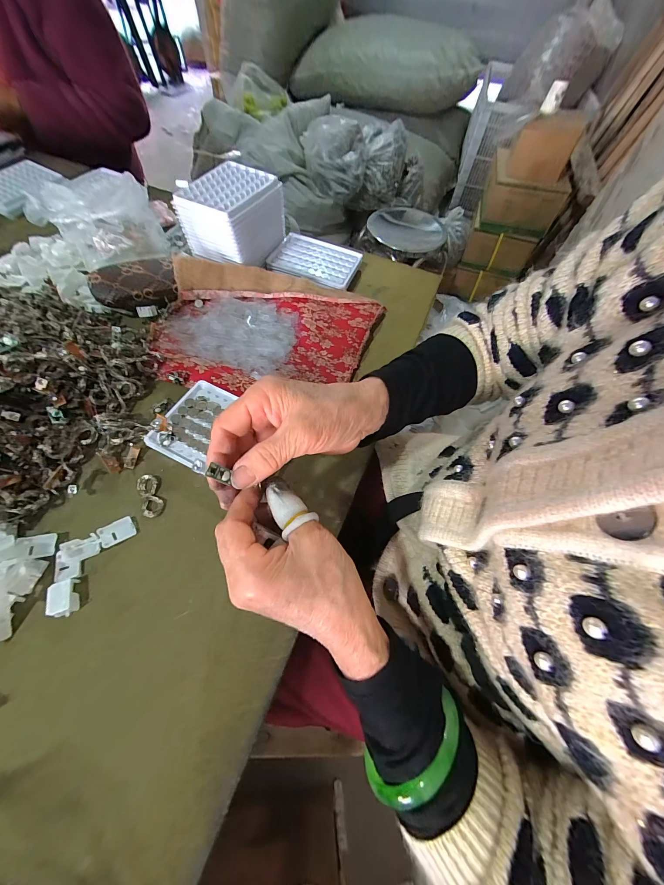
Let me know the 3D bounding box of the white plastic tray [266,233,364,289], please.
[{"bbox_3d":[-0.026,-0.290,0.474,0.129,0.012,0.107,21,62,7],"label":"white plastic tray"}]

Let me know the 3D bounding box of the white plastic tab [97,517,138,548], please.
[{"bbox_3d":[-0.201,0.083,0.278,0.027,0.007,0.020,-29,67,-19],"label":"white plastic tab"}]

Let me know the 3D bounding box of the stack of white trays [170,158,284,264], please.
[{"bbox_3d":[-0.140,-0.329,0.439,0.098,0.083,0.132,25,62,9],"label":"stack of white trays"}]

